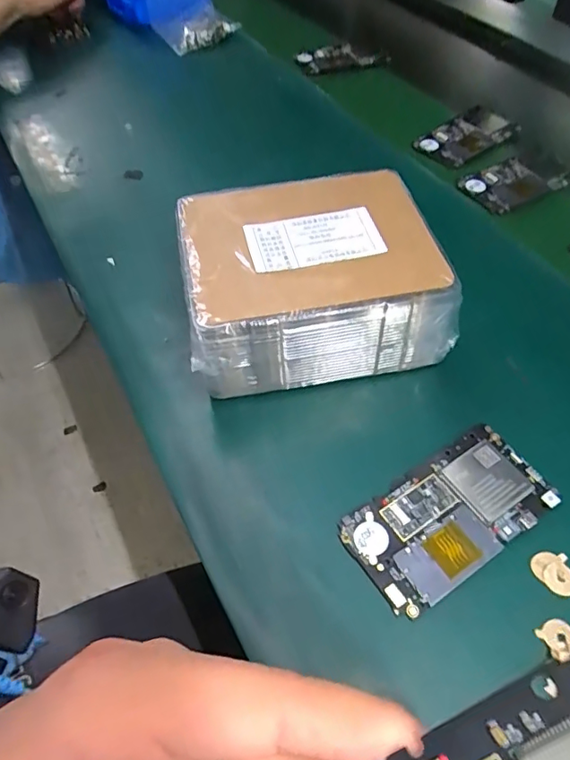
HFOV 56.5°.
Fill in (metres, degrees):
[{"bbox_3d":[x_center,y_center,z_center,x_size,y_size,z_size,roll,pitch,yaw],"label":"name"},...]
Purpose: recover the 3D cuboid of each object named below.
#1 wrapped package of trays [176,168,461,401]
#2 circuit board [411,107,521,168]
[{"bbox_3d":[0.017,-0.067,0.393,0.172,0.095,0.139,-12,53,-5],"label":"wrapped package of trays"},{"bbox_3d":[0.205,-0.275,0.595,0.119,0.009,0.065,-37,59,-22],"label":"circuit board"}]

